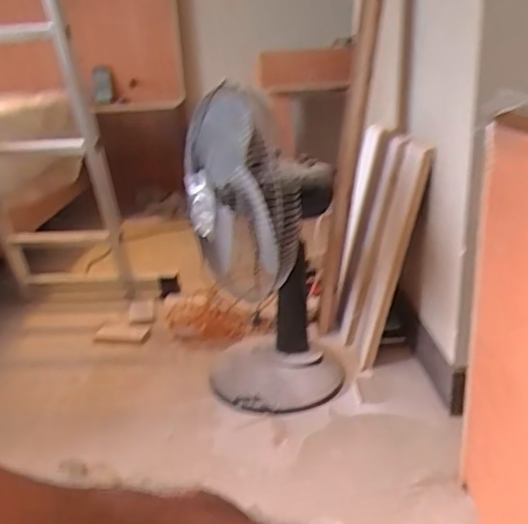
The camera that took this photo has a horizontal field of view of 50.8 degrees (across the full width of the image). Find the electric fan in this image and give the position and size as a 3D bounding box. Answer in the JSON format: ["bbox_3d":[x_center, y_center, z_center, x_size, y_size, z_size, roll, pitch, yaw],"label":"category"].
[{"bbox_3d":[0.004,-0.021,1.145,0.286,0.606,0.395,-5,19,-3],"label":"electric fan"}]

